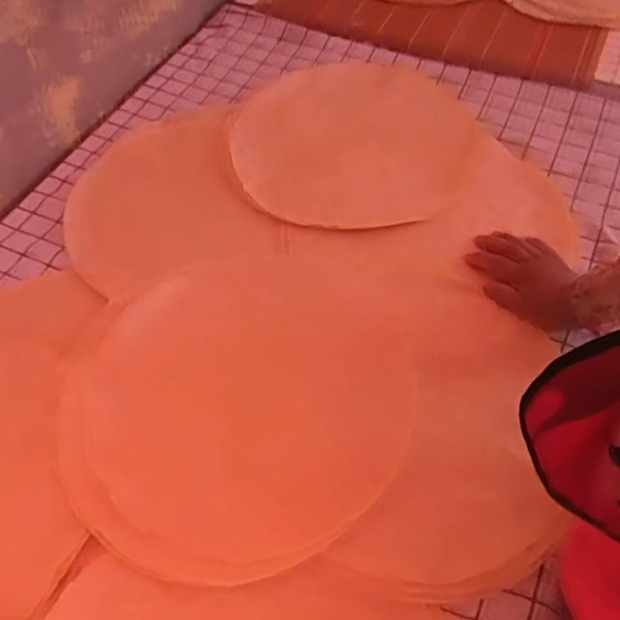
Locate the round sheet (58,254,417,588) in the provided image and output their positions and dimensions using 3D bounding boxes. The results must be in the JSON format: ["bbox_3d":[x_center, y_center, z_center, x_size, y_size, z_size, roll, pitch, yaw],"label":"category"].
[{"bbox_3d":[-0.077,0.086,0.656,0.357,0.017,0.380,-1,55,2],"label":"round sheet"}]

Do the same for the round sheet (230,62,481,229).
[{"bbox_3d":[0.064,-0.256,0.875,0.343,0.011,0.346,-1,55,2],"label":"round sheet"}]

